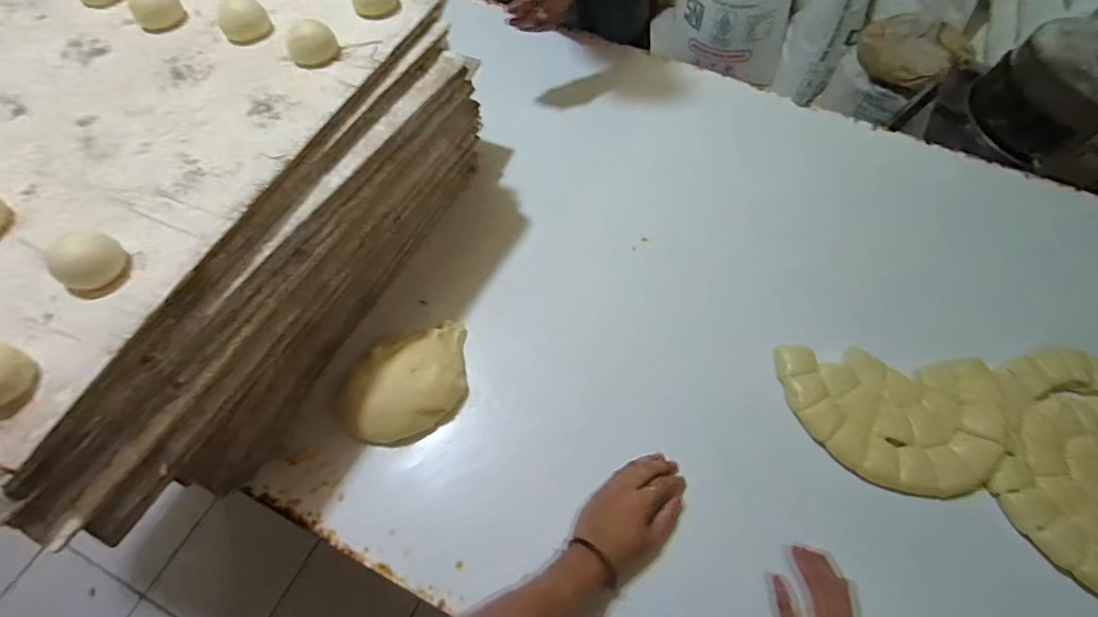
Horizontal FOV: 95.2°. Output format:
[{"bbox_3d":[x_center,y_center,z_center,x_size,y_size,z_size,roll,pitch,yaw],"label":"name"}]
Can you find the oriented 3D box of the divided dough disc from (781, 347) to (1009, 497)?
[{"bbox_3d":[0.436,0.138,0.635,0.268,0.028,0.168,8,60,2],"label":"divided dough disc"}]

